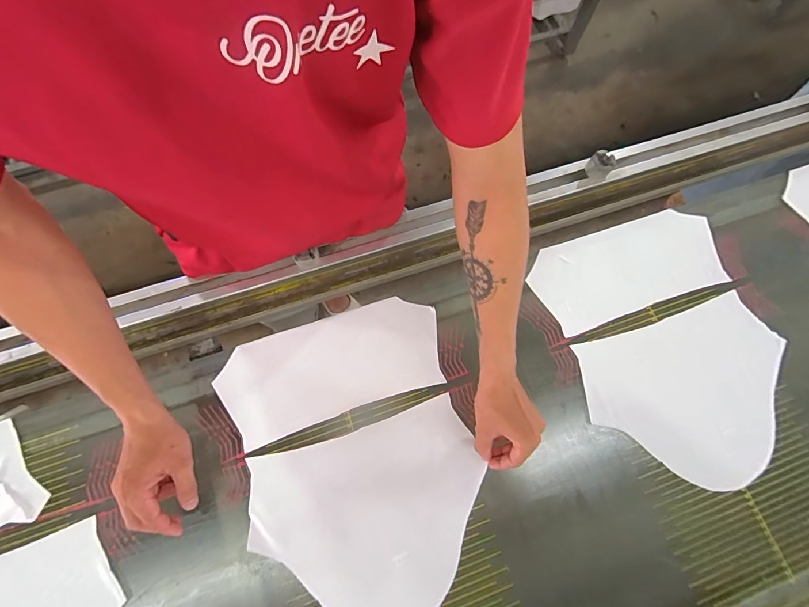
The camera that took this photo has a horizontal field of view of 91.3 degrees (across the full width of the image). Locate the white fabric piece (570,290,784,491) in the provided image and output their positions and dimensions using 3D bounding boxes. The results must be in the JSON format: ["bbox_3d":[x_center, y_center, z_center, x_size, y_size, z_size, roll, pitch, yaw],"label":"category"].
[{"bbox_3d":[0.431,0.133,0.584,0.300,0.010,0.238,-17,71,-6],"label":"white fabric piece"}]

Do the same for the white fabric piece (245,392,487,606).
[{"bbox_3d":[-0.039,0.281,0.515,0.296,0.013,0.234,-16,69,-6],"label":"white fabric piece"}]

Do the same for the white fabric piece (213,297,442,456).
[{"bbox_3d":[-0.106,0.092,0.587,0.316,0.007,0.143,-18,73,-7],"label":"white fabric piece"}]

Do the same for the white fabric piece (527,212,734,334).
[{"bbox_3d":[0.365,-0.061,0.650,0.314,0.009,0.142,-18,74,-7],"label":"white fabric piece"}]

